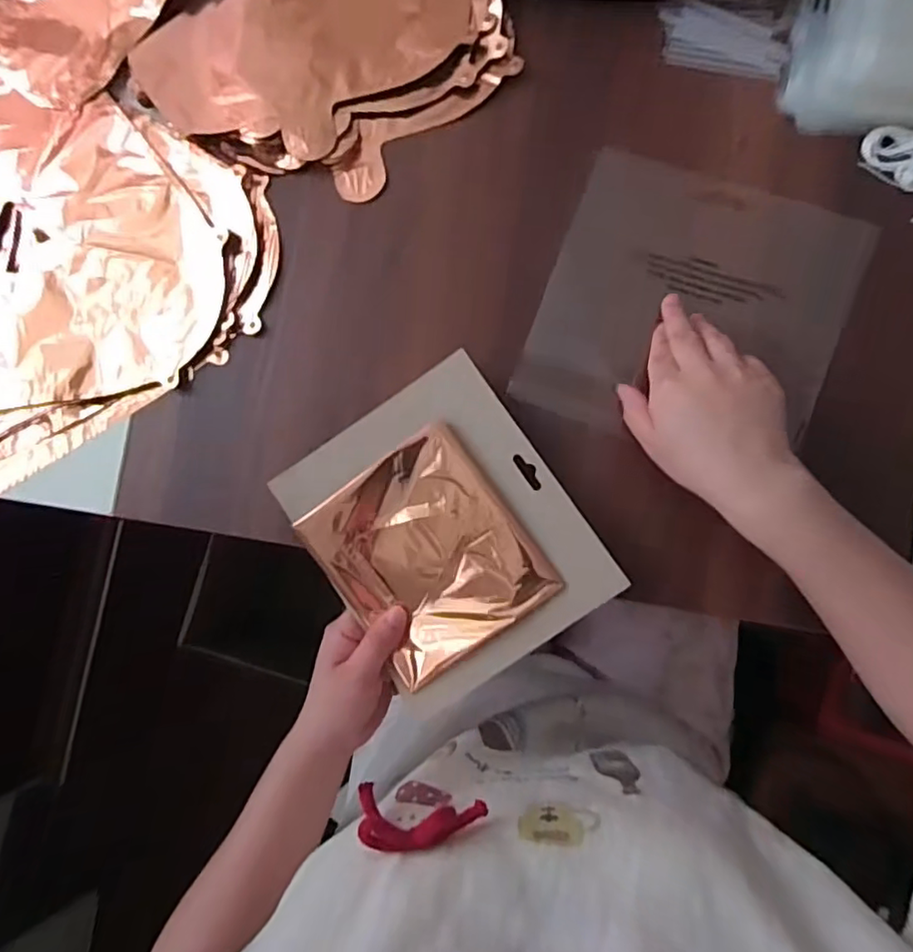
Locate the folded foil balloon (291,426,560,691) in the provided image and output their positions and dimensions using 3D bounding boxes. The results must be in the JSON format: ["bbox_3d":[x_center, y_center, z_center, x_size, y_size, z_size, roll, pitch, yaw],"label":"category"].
[{"bbox_3d":[-0.020,0.053,0.401,0.122,0.017,0.136,-37,84,2],"label":"folded foil balloon"}]

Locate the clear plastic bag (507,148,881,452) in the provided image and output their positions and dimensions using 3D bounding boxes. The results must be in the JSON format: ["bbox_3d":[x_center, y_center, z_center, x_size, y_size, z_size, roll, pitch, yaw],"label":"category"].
[{"bbox_3d":[0.162,-0.114,0.421,0.195,0.011,0.191,21,87,7],"label":"clear plastic bag"}]

